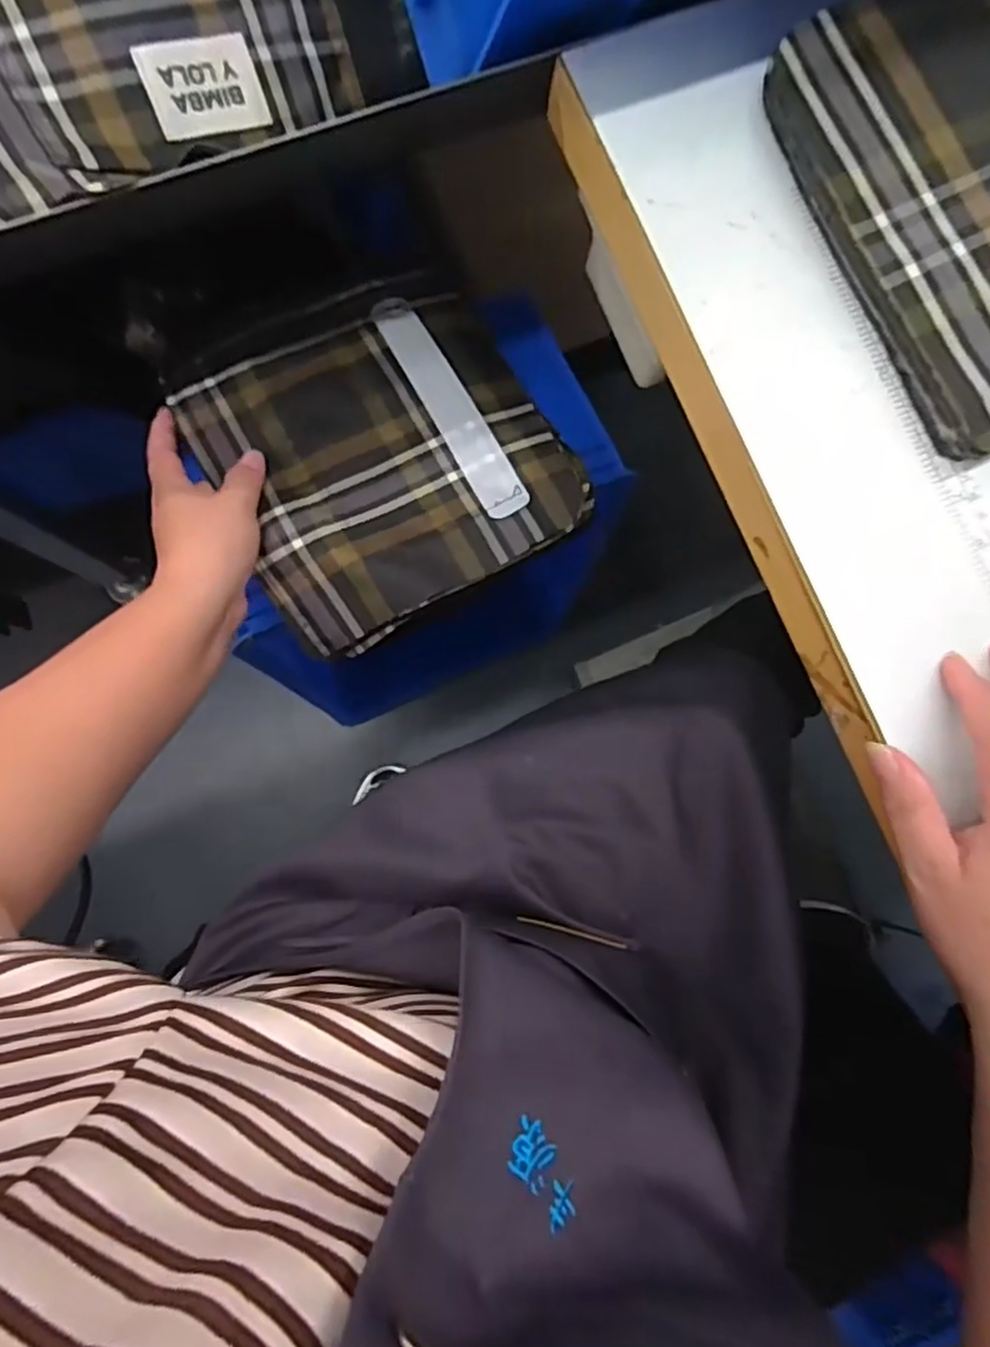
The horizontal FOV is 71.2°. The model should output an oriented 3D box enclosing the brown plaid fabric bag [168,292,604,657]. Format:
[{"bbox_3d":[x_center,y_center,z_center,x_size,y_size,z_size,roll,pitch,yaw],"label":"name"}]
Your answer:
[{"bbox_3d":[-0.073,-0.149,0.472,0.221,0.044,0.211,-31,88,-6],"label":"brown plaid fabric bag"}]

